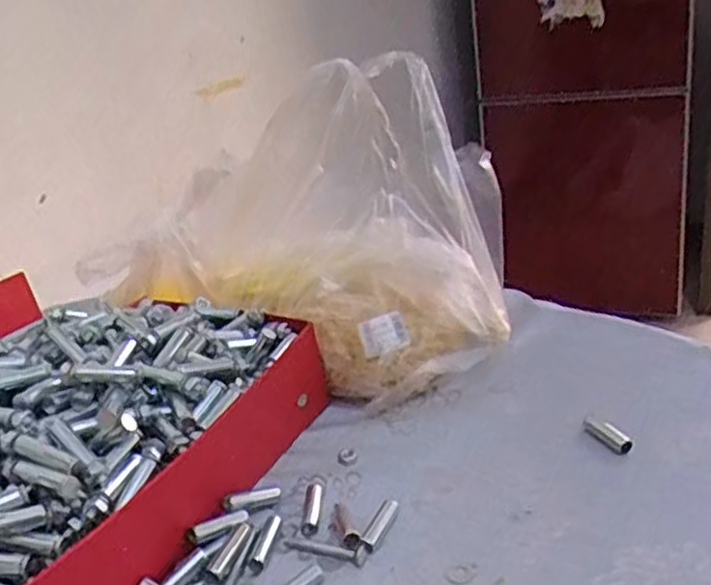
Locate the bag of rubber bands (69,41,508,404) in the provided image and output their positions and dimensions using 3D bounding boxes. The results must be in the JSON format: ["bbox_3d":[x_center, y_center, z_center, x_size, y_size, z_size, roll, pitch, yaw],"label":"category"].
[{"bbox_3d":[-0.063,-0.050,0.651,0.376,0.242,0.157,5,29,26],"label":"bag of rubber bands"}]

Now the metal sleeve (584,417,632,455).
[{"bbox_3d":[0.182,0.103,0.535,0.015,0.009,0.044,-18,27,-20],"label":"metal sleeve"}]

